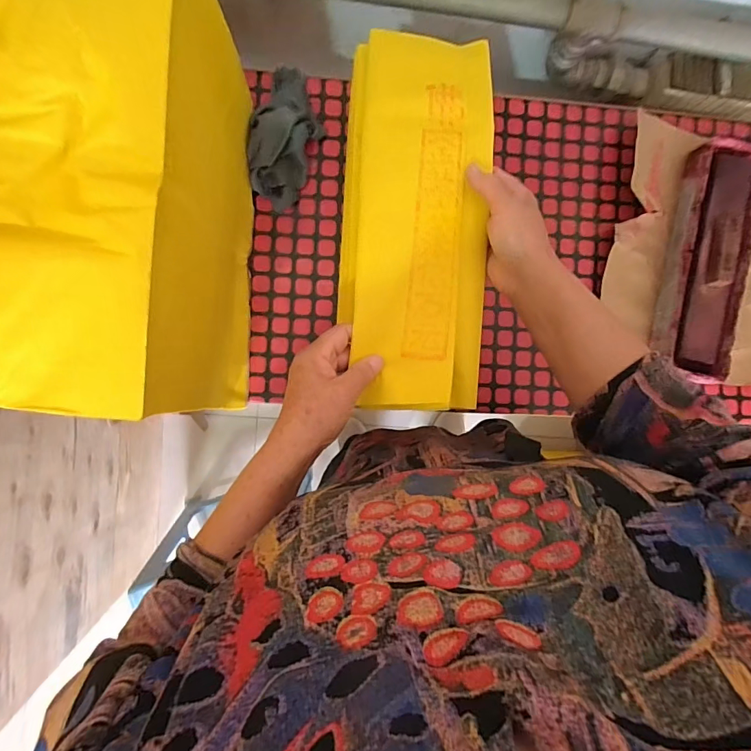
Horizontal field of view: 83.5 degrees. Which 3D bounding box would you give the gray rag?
[{"bbox_3d":[-0.106,-0.291,0.503,0.073,0.062,0.168,15,83,-4],"label":"gray rag"}]

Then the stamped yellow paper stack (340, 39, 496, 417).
[{"bbox_3d":[0.040,-0.147,0.393,0.135,0.022,0.349,0,87,-6],"label":"stamped yellow paper stack"}]

